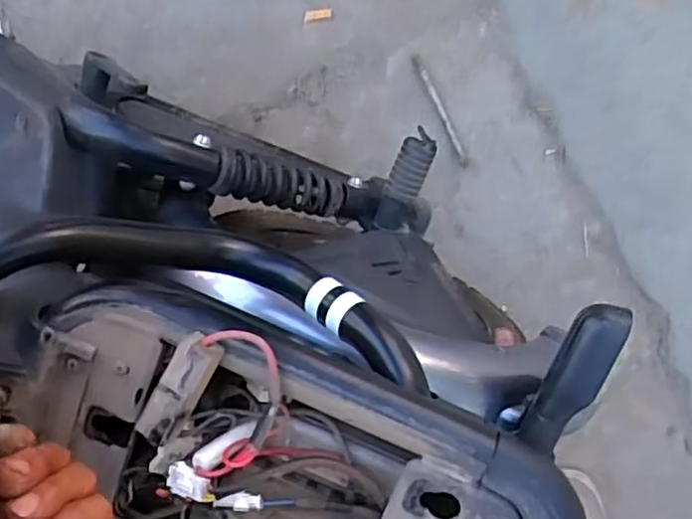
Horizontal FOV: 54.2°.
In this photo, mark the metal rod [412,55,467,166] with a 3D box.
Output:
[{"bbox_3d":[0.119,-0.187,0.848,0.011,0.005,0.149,-25,92,8],"label":"metal rod"}]

